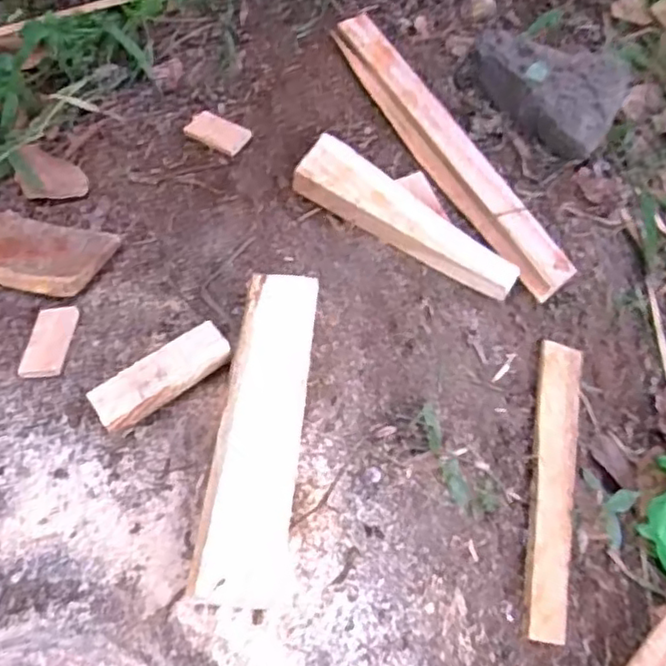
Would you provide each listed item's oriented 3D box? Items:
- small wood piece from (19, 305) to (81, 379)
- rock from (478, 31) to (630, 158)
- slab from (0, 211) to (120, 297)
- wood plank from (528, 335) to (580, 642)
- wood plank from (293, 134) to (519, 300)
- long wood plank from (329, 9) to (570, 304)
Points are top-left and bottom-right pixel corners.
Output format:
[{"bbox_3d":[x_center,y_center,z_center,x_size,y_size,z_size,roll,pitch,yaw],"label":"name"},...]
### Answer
[{"bbox_3d":[-0.254,0.008,0.607,0.037,0.005,0.075,2,52,-4],"label":"small wood piece"},{"bbox_3d":[0.243,-0.284,0.776,0.170,0.084,0.102,27,54,15],"label":"rock"},{"bbox_3d":[-0.312,-0.083,0.684,0.193,0.017,0.083,15,51,25],"label":"slab"},{"bbox_3d":[0.217,0.147,0.661,0.046,0.008,0.285,17,69,-16],"label":"wood plank"},{"bbox_3d":[0.077,-0.115,0.696,0.247,0.034,0.063,33,55,4],"label":"wood plank"},{"bbox_3d":[0.124,-0.206,0.749,0.057,0.025,0.393,-27,74,-24],"label":"long wood plank"}]

